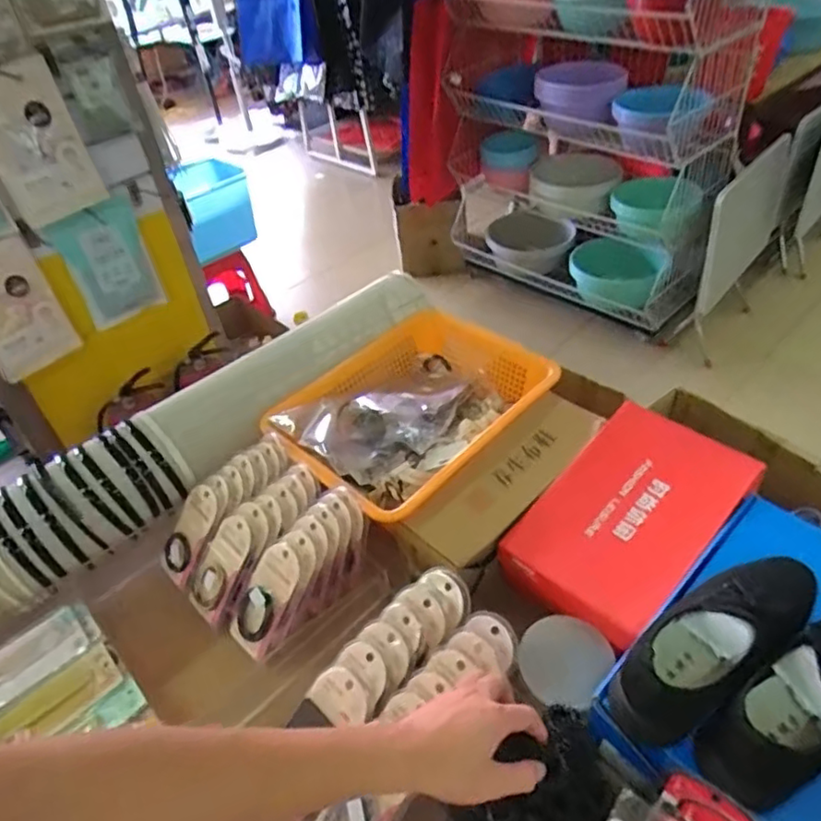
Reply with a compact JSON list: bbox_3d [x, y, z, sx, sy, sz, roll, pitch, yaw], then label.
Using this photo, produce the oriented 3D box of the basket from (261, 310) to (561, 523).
[{"bbox_3d":[0.014,-0.007,0.952,0.298,0.102,0.411,29,53,34],"label":"basket"}]

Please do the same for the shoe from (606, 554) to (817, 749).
[{"bbox_3d":[0.283,0.214,0.574,0.220,0.114,0.082,-29,46,-23],"label":"shoe"}]

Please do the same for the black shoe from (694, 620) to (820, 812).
[{"bbox_3d":[0.348,0.233,0.519,0.237,0.113,0.075,-34,46,-7],"label":"black shoe"}]

